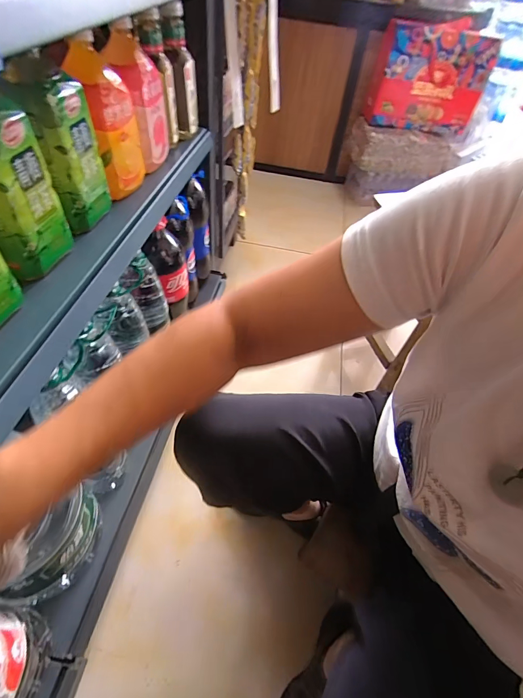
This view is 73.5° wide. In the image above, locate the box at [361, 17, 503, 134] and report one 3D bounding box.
[{"bbox_3d":[0.689,-1.099,1.436,0.463,0.326,0.129,4,49,-3],"label":"box"}]

